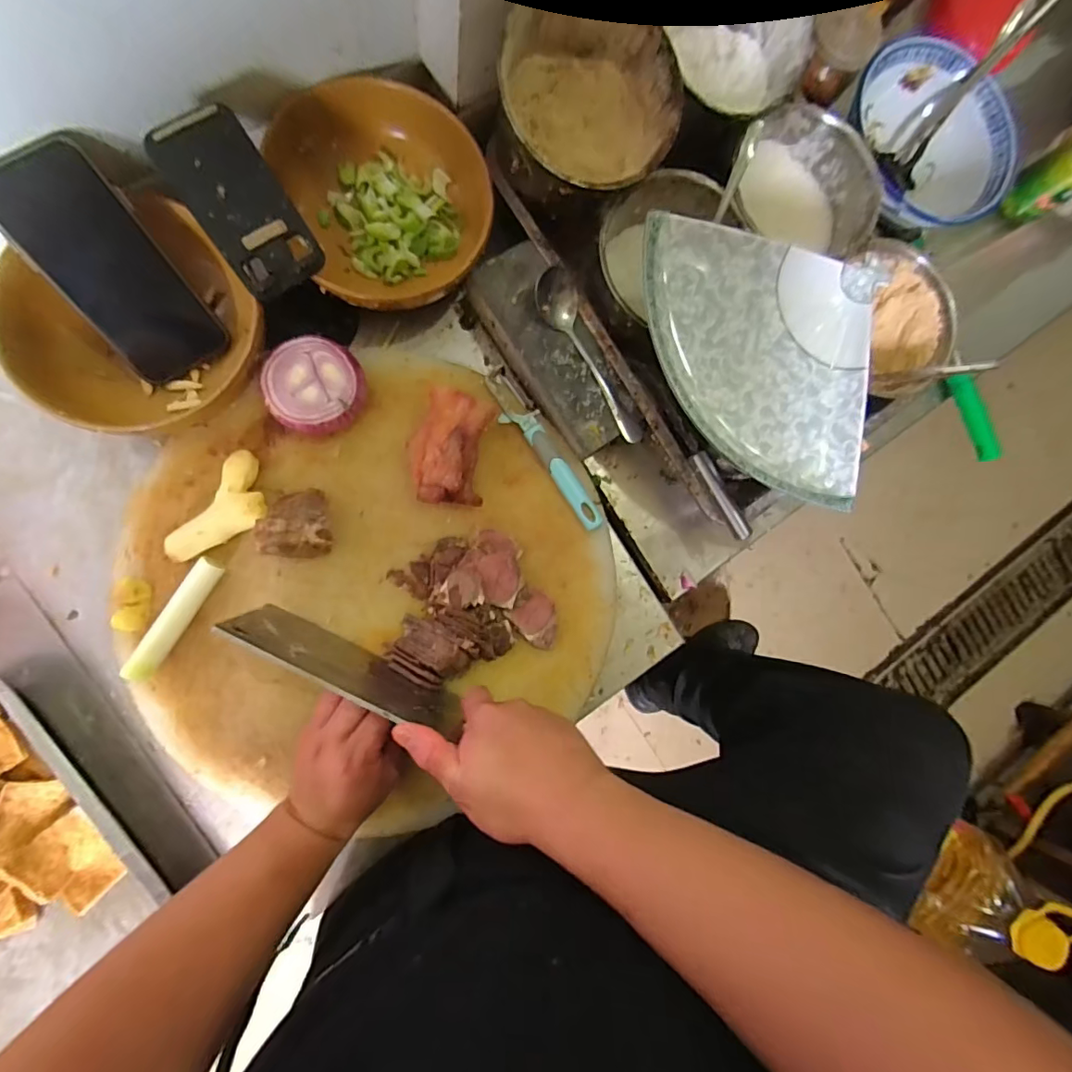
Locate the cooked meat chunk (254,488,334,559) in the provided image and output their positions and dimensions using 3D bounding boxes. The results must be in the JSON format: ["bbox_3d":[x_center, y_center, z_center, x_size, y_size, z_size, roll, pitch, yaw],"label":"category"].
[{"bbox_3d":[-0.197,-0.011,0.437,0.052,0.052,0.058,13,85,-9],"label":"cooked meat chunk"}]

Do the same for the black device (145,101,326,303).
[{"bbox_3d":[-0.219,-0.246,0.387,0.064,0.012,0.118,-35,121,-5],"label":"black device"}]

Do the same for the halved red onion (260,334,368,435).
[{"bbox_3d":[-0.188,-0.128,0.446,0.077,0.039,0.075,0,87,-10],"label":"halved red onion"}]

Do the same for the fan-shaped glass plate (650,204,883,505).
[{"bbox_3d":[0.190,-0.157,0.452,0.222,0.027,0.215,13,85,-9],"label":"fan-shaped glass plate"}]

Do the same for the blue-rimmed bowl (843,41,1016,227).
[{"bbox_3d":[0.412,-0.420,0.562,0.166,0.070,0.188,-34,93,-10],"label":"blue-rimmed bowl"}]

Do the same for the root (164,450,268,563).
[{"bbox_3d":[-0.259,-0.019,0.434,0.047,0.026,0.100,34,82,-7],"label":"root"}]

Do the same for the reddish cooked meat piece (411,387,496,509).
[{"bbox_3d":[-0.076,-0.076,0.461,0.063,0.044,0.093,9,86,-9],"label":"reddish cooked meat piece"}]

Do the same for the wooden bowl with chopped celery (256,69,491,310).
[{"bbox_3d":[-0.130,-0.304,0.461,0.163,0.054,0.178,0,87,-10],"label":"wooden bowl with chopped celery"}]

